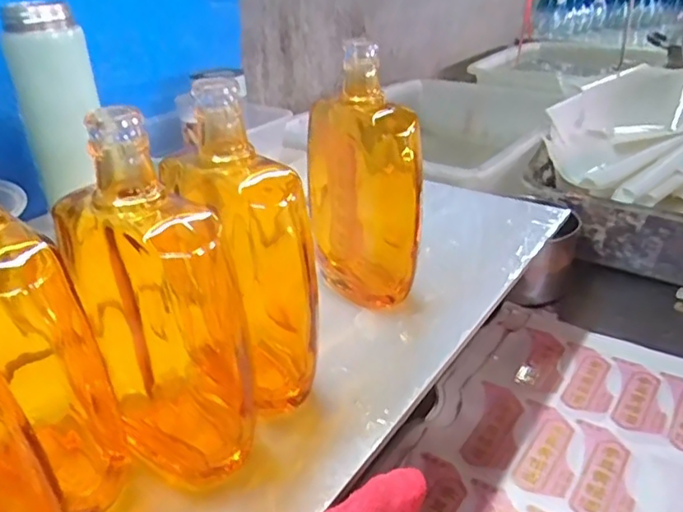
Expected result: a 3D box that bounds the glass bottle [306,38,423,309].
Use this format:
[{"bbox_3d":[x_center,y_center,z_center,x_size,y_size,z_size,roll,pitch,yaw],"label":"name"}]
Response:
[{"bbox_3d":[0.020,-0.047,0.446,0.079,0.189,0.076,-5,30,-12],"label":"glass bottle"}]

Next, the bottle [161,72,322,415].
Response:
[{"bbox_3d":[-0.047,0.005,0.345,0.073,0.200,0.052,22,35,32],"label":"bottle"}]

